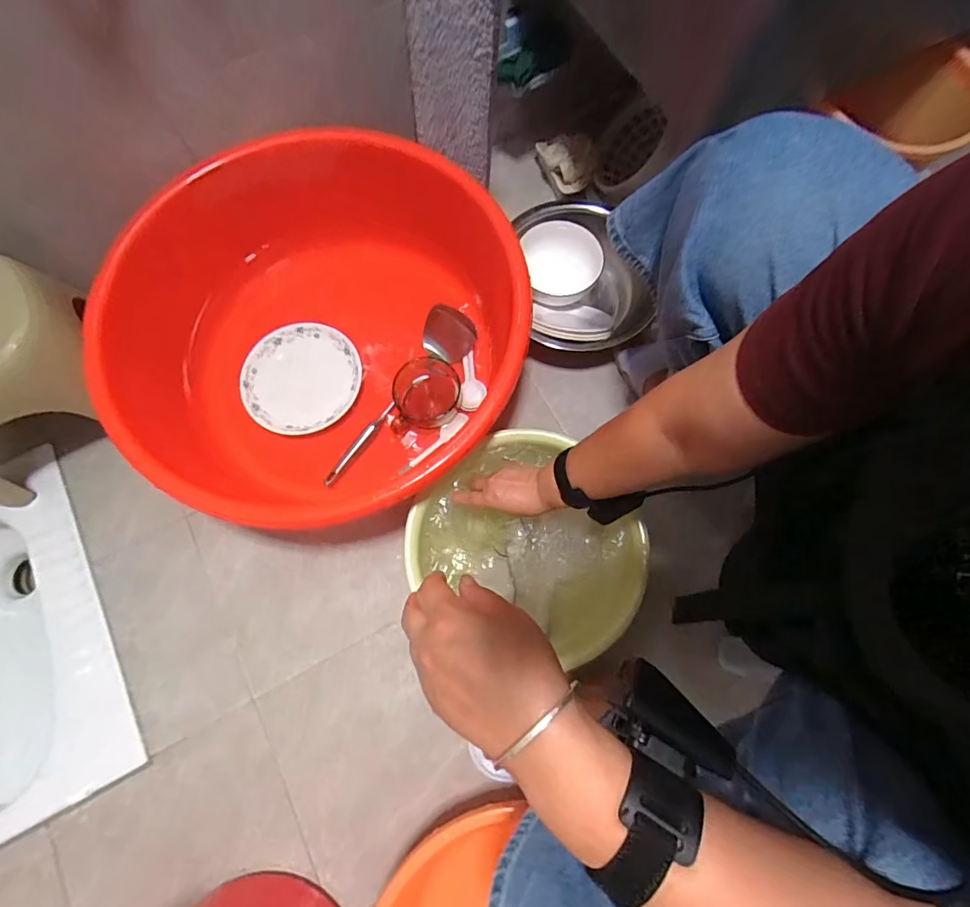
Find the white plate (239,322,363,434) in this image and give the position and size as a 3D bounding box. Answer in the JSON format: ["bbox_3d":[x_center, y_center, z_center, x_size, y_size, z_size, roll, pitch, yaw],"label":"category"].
[{"bbox_3d":[-0.312,-0.130,0.810,0.197,0.015,0.196,0,74,0],"label":"white plate"}]

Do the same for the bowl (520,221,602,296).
[{"bbox_3d":[0.137,-0.376,0.906,0.161,0.130,0.058,7,44,-17],"label":"bowl"}]

